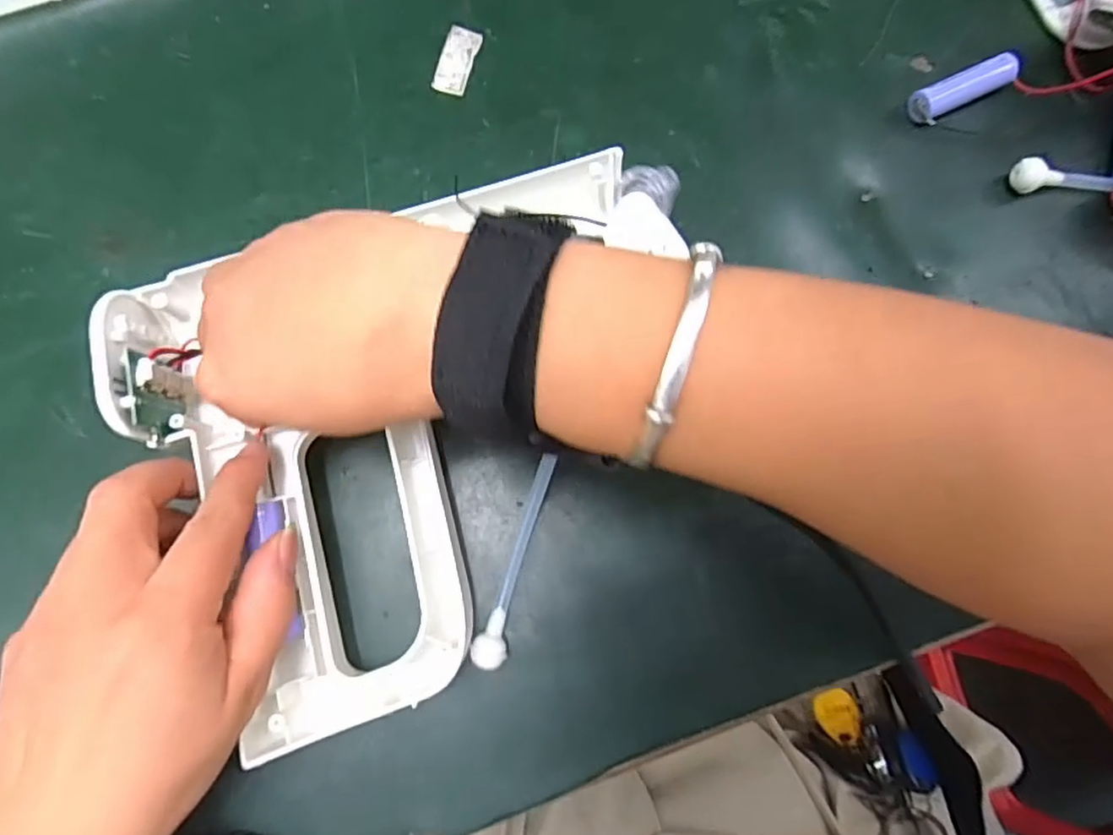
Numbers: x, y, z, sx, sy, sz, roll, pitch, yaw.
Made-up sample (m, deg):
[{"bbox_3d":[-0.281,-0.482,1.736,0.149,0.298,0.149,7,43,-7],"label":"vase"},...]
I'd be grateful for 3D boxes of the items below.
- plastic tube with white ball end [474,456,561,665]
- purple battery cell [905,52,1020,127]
[{"bbox_3d":[-0.016,0.056,0.248,0.012,0.015,0.084,15,79,3],"label":"plastic tube with white ball end"},{"bbox_3d":[0.190,-0.154,0.292,0.048,0.015,0.016,-28,80,-5],"label":"purple battery cell"}]

